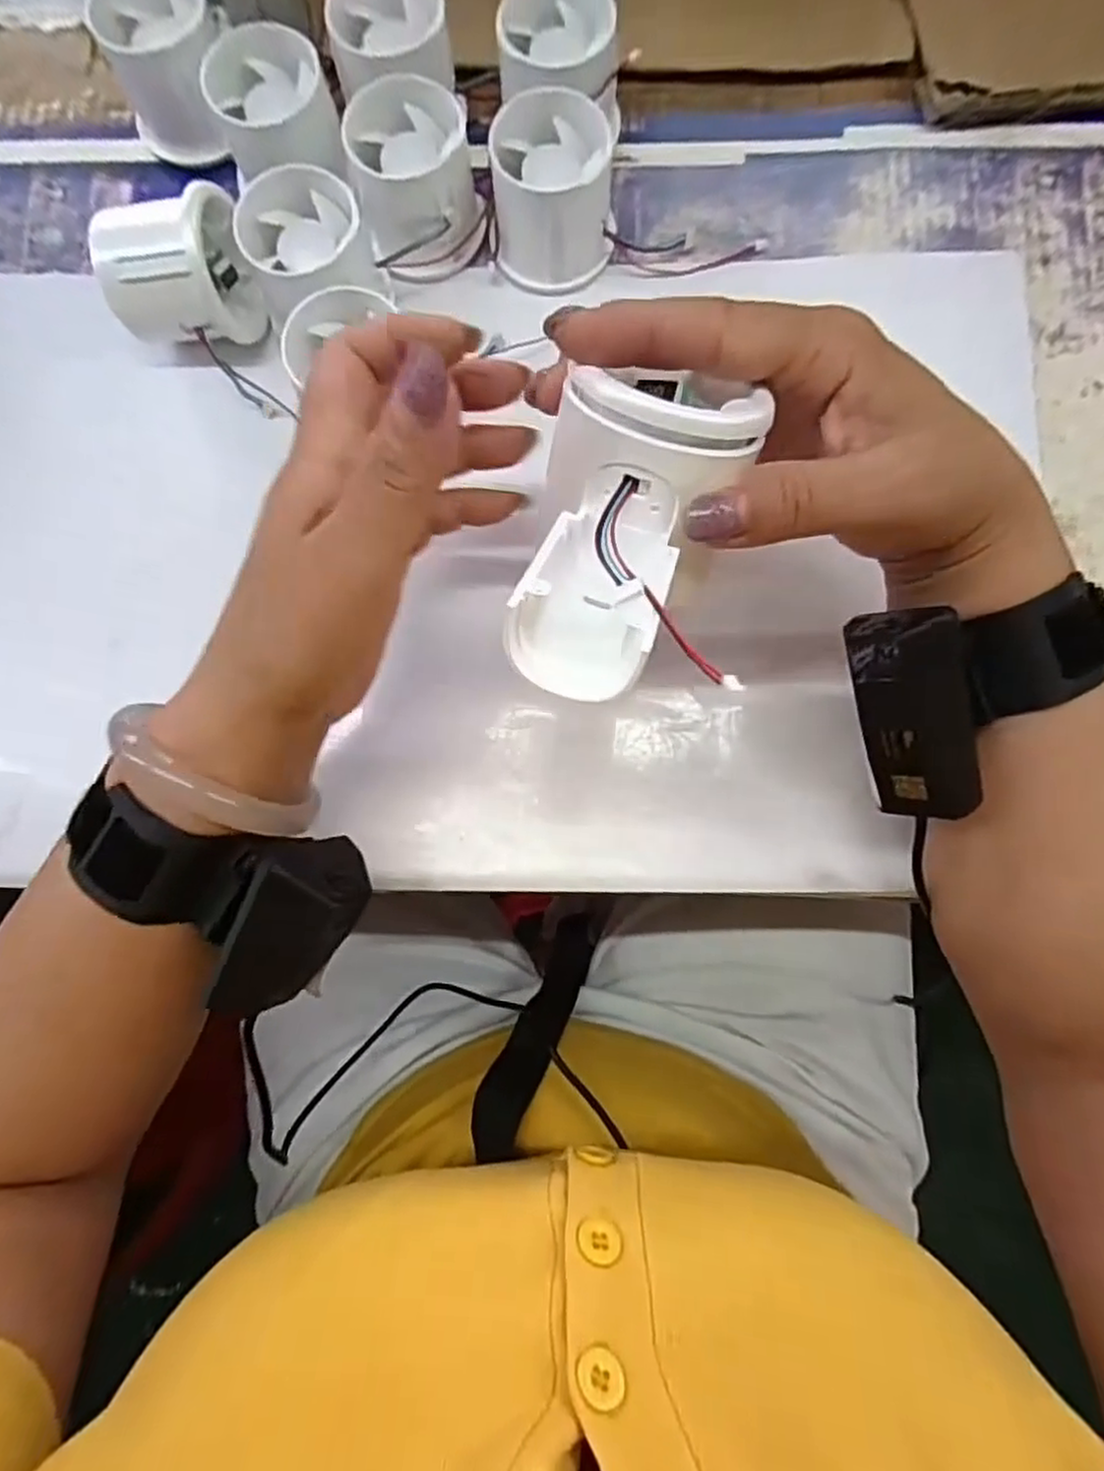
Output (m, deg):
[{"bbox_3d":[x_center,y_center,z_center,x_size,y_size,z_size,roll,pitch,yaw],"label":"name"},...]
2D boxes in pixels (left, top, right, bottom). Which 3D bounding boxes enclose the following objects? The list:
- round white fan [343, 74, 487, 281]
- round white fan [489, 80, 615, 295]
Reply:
[{"bbox_3d":[-0.060,-0.246,0.320,0.052,0.044,0.058,-16,82,0],"label":"round white fan"},{"bbox_3d":[0.001,-0.240,0.319,0.051,0.051,0.055,2,83,2],"label":"round white fan"}]

